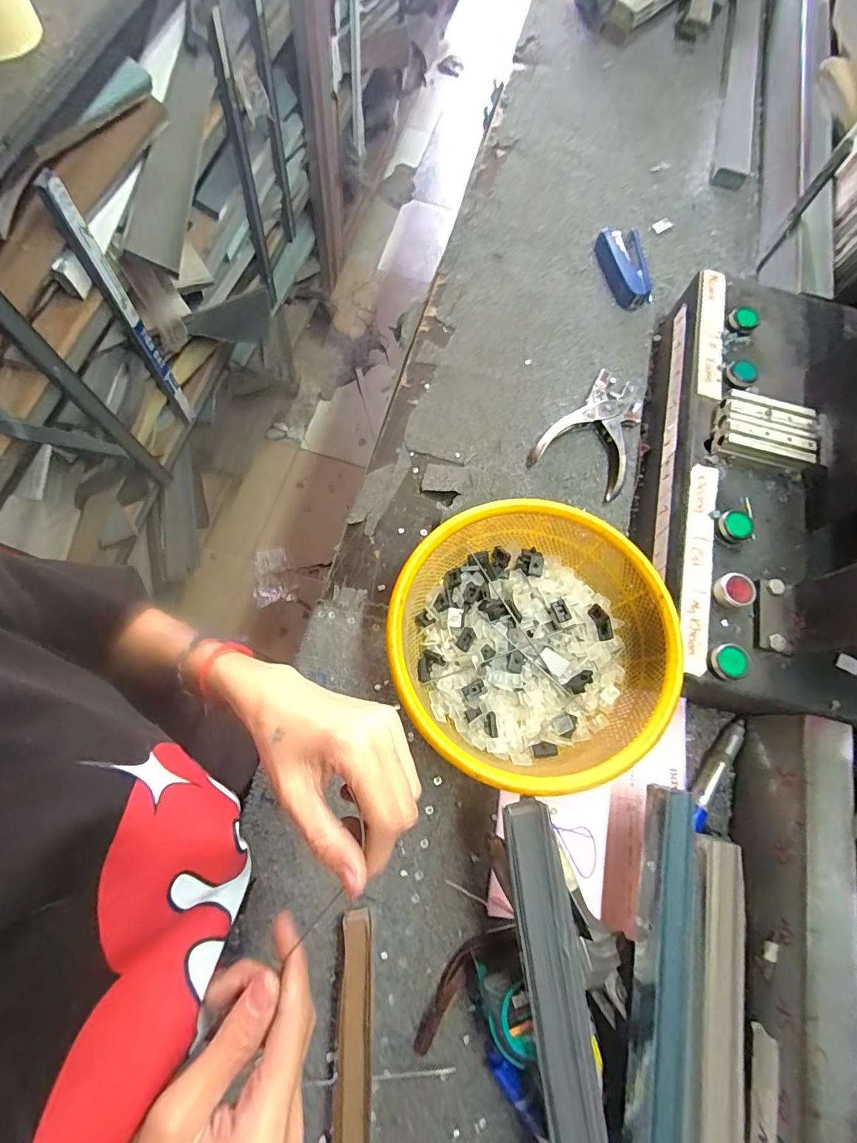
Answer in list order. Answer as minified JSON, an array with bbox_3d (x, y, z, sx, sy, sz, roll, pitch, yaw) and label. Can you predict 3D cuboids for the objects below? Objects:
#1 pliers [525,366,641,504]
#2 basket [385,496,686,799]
[{"bbox_3d":[0.188,-0.163,0.519,0.098,0.020,0.151,30,72,4],"label":"pliers"},{"bbox_3d":[0.082,0.059,0.410,0.232,0.088,0.234,9,72,-3],"label":"basket"}]

